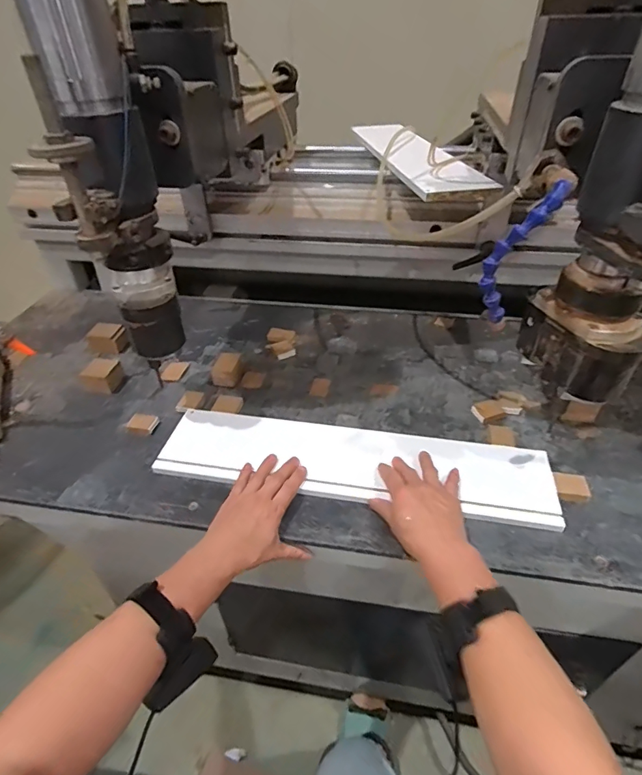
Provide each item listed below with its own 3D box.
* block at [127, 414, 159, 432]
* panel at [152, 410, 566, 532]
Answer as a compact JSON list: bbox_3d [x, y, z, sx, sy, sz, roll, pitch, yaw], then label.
[{"bbox_3d":[-0.267,0.053,0.664,0.039,0.011,0.032,6,41,9],"label":"block"},{"bbox_3d":[0.039,0.097,0.599,0.511,0.018,0.118,6,41,9],"label":"panel"}]

